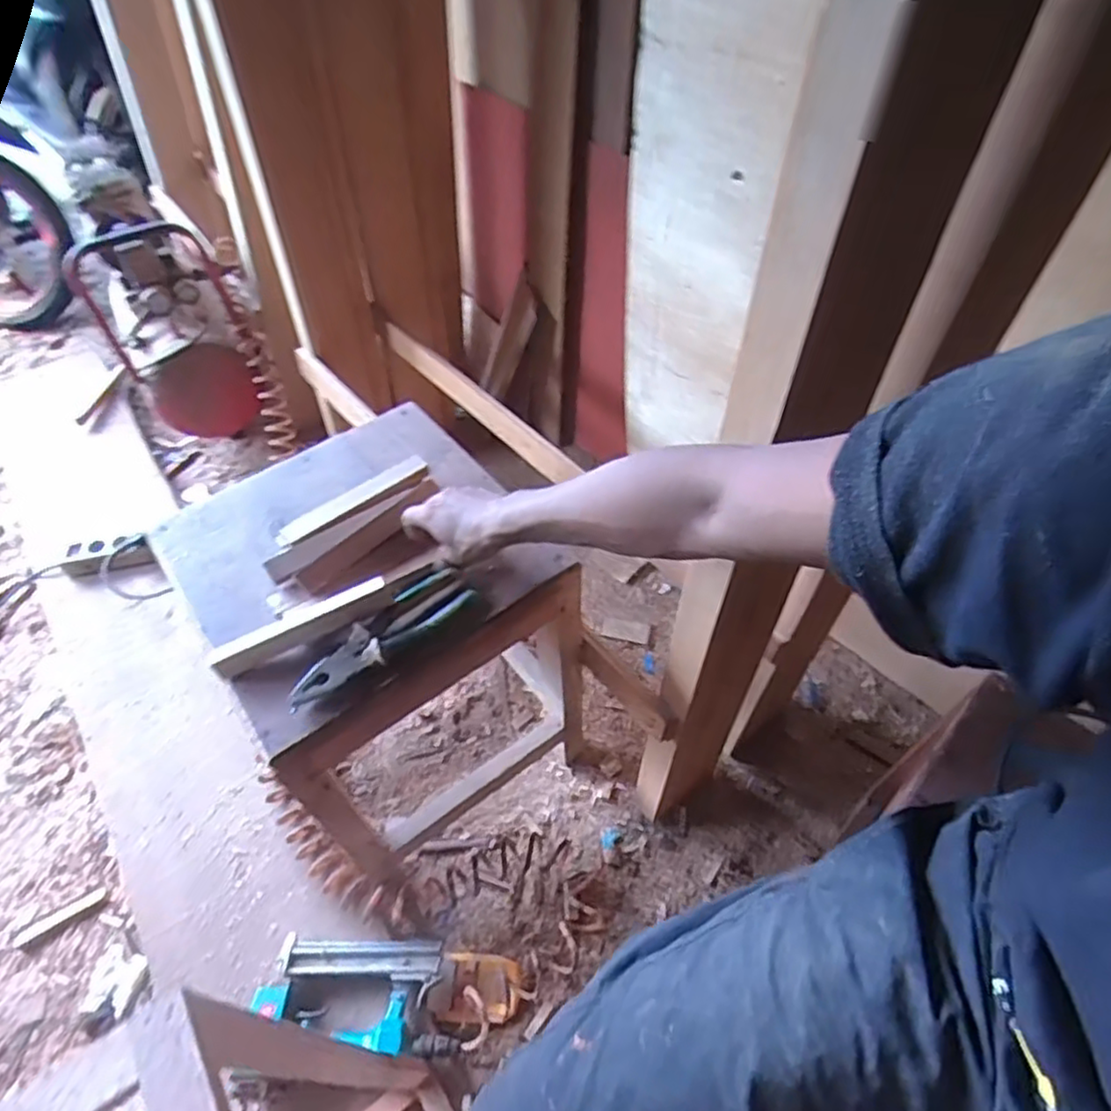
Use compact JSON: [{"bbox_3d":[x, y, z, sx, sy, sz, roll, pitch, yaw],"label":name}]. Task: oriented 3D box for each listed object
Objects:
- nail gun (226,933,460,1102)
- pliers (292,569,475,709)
[{"bbox_3d":[-0.243,0.557,0.839,0.239,0.080,0.166,-1,52,4],"label":"nail gun"},{"bbox_3d":[-0.167,0.076,0.653,0.186,0.029,0.055,-36,58,-21],"label":"pliers"}]

